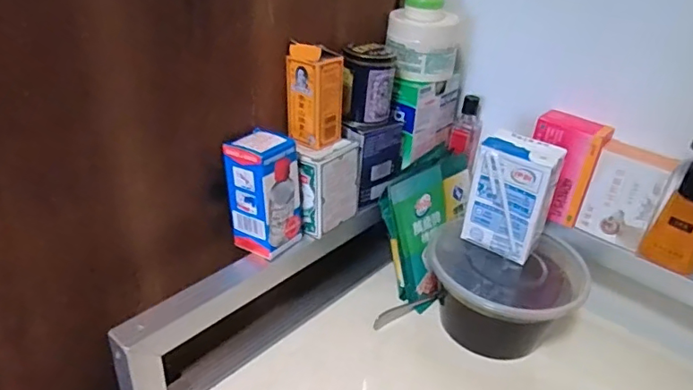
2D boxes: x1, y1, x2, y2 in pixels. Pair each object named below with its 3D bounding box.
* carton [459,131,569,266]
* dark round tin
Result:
[{"bbox_3d":[0.149,0.002,0.486,0.067,0.104,0.034,22,35,25],"label":"carton"},{"bbox_3d":[0.021,-0.103,0.492,0.044,0.067,0.040,4,32,-3],"label":"dark round tin"}]

